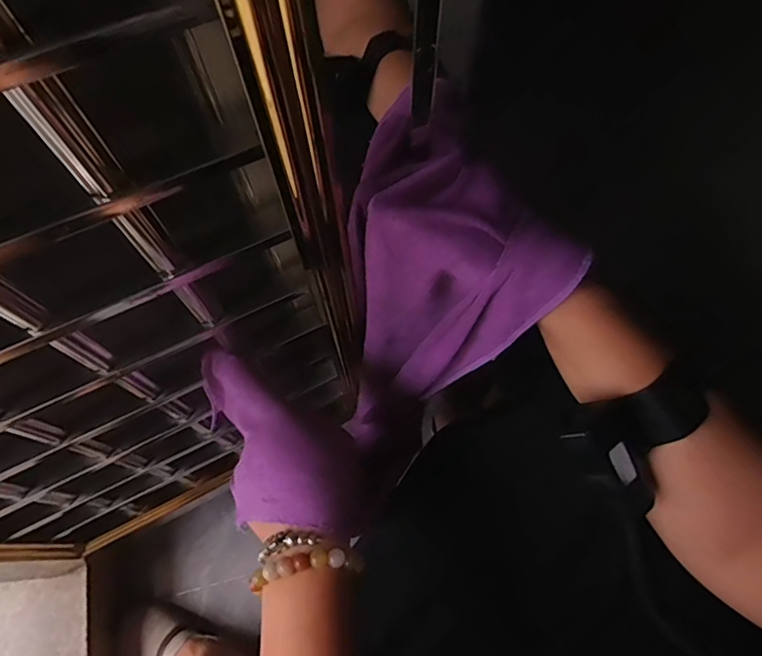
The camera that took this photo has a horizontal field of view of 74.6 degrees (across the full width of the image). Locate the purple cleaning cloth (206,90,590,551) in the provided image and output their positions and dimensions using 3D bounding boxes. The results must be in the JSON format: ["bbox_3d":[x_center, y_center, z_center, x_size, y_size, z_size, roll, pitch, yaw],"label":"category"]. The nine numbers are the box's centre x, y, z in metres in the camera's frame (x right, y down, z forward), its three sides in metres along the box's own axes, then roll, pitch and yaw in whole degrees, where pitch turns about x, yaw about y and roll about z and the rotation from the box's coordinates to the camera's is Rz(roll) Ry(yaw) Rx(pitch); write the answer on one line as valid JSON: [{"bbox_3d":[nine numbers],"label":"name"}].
[{"bbox_3d":[0.007,0.015,0.333,0.244,0.129,0.115,-45,68,19],"label":"purple cleaning cloth"}]

